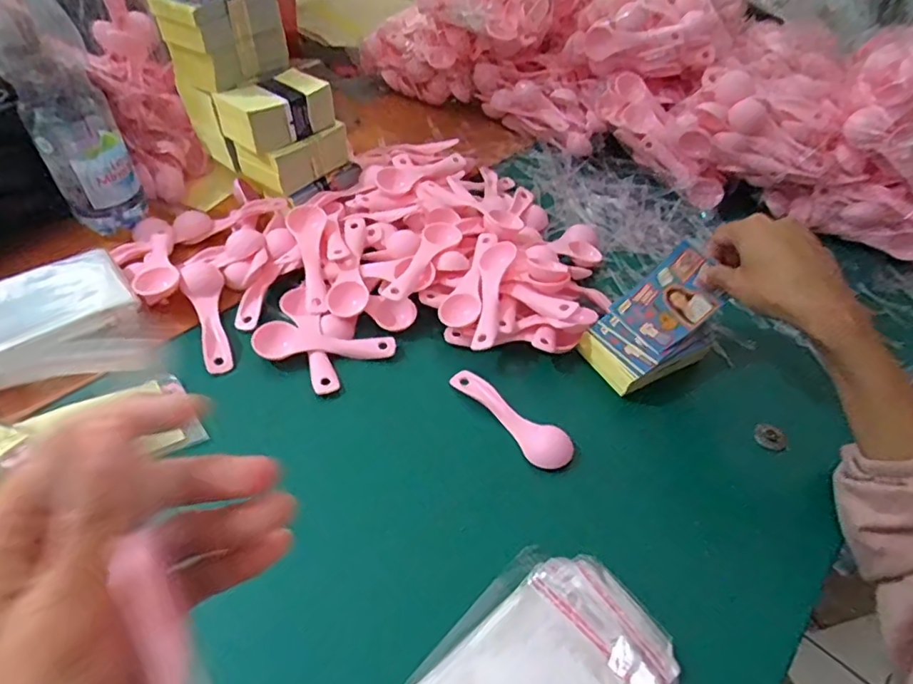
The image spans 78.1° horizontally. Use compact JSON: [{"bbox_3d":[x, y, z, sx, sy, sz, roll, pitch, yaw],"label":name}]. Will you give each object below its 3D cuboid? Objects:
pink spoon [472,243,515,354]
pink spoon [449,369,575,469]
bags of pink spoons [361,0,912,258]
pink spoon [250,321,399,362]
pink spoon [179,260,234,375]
[{"bbox_3d":[0.030,-0.043,0.485,0.027,0.014,0.115,10,61,2],"label":"pink spoon"},{"bbox_3d":[0.041,0.057,0.436,0.031,0.019,0.113,-32,58,-31],"label":"pink spoon"},{"bbox_3d":[0.234,-0.326,0.671,0.714,0.186,0.221,33,52,22],"label":"bags of pink spoons"},{"bbox_3d":[-0.110,0.001,0.472,0.115,0.016,0.028,3,47,-4],"label":"pink spoon"},{"bbox_3d":[-0.209,-0.025,0.482,0.032,0.027,0.113,-17,51,-21],"label":"pink spoon"}]

